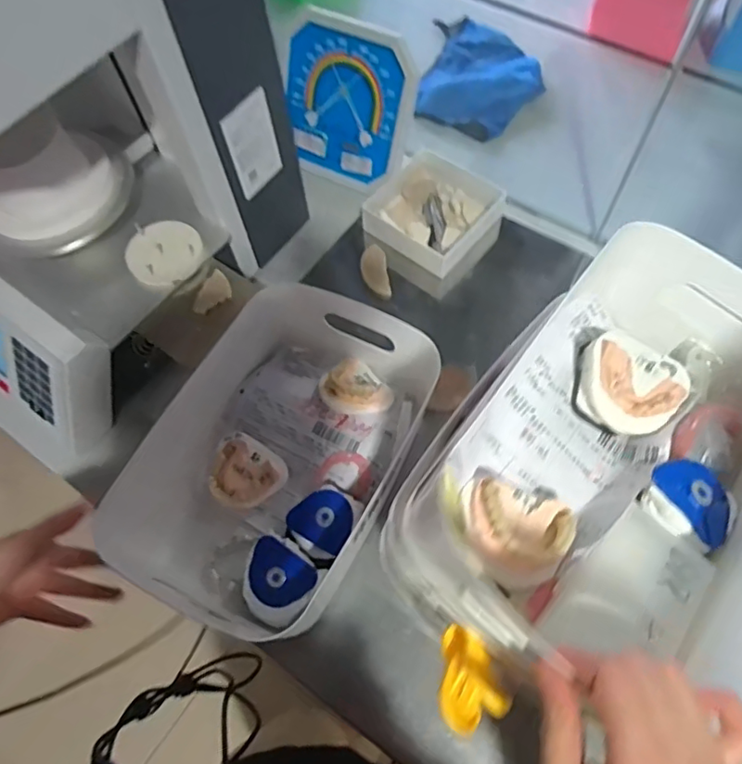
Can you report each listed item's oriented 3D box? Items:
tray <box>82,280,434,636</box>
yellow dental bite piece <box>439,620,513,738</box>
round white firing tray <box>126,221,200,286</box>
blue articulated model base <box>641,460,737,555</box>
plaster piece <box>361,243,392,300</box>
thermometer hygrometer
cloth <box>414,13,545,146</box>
[{"bbox_3d":[-0.081,0.071,0.551,0.196,0.113,0.323,26,69,14],"label":"tray"},{"bbox_3d":[0.056,0.176,0.341,0.039,0.027,0.053,-20,65,-6],"label":"yellow dental bite piece"},{"bbox_3d":[-0.218,-0.138,0.603,0.074,0.014,0.077,-1,65,2],"label":"round white firing tray"},{"bbox_3d":[0.228,0.088,0.413,0.062,0.026,0.062,45,61,12],"label":"blue articulated model base"},{"bbox_3d":[0.006,-0.136,0.711,0.032,0.006,0.072,-14,80,-4],"label":"plaster piece"},{"bbox_3d":[-0.035,-0.347,0.716,0.171,0.179,0.033,26,38,15],"label":"thermometer hygrometer"},{"bbox_3d":[0.166,-0.458,0.842,0.168,0.033,0.252,14,66,9],"label":"cloth"}]

